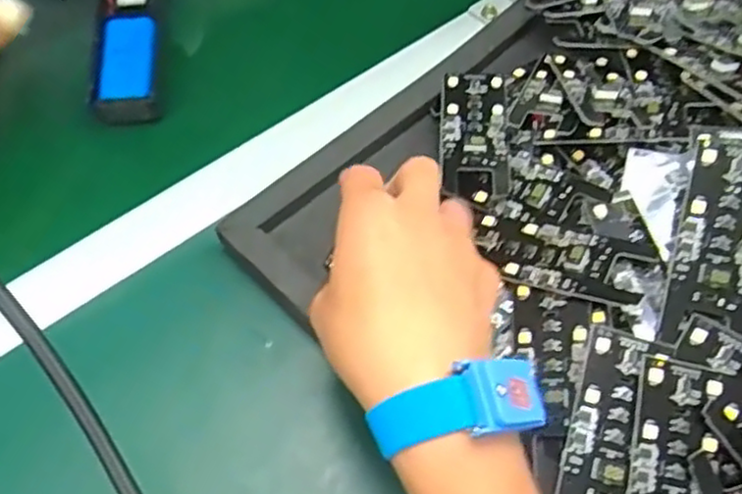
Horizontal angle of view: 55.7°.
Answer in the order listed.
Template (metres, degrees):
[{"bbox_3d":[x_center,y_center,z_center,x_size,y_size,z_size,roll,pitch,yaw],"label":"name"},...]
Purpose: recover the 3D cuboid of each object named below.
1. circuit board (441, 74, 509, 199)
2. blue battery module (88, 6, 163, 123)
[{"bbox_3d":[0.064,-0.072,0.429,0.039,0.007,0.095,5,59,3],"label":"circuit board"},{"bbox_3d":[-0.166,-0.125,0.479,0.040,0.023,0.084,-3,73,-2],"label":"blue battery module"}]

